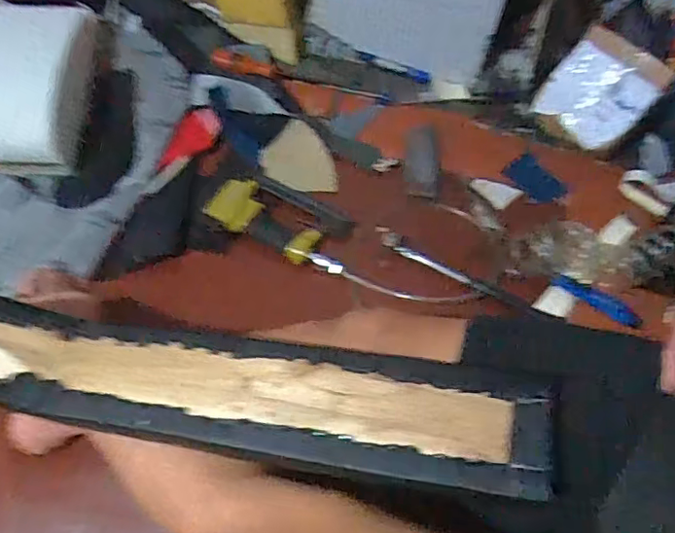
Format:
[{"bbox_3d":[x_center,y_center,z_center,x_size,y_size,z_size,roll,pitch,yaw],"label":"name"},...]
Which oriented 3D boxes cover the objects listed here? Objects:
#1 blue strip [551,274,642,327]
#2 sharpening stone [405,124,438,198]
[{"bbox_3d":[0.378,0.047,0.813,0.129,0.008,0.027,31,63,14],"label":"blue strip"},{"bbox_3d":[0.142,-0.177,0.933,0.054,0.017,0.152,6,60,1],"label":"sharpening stone"}]

